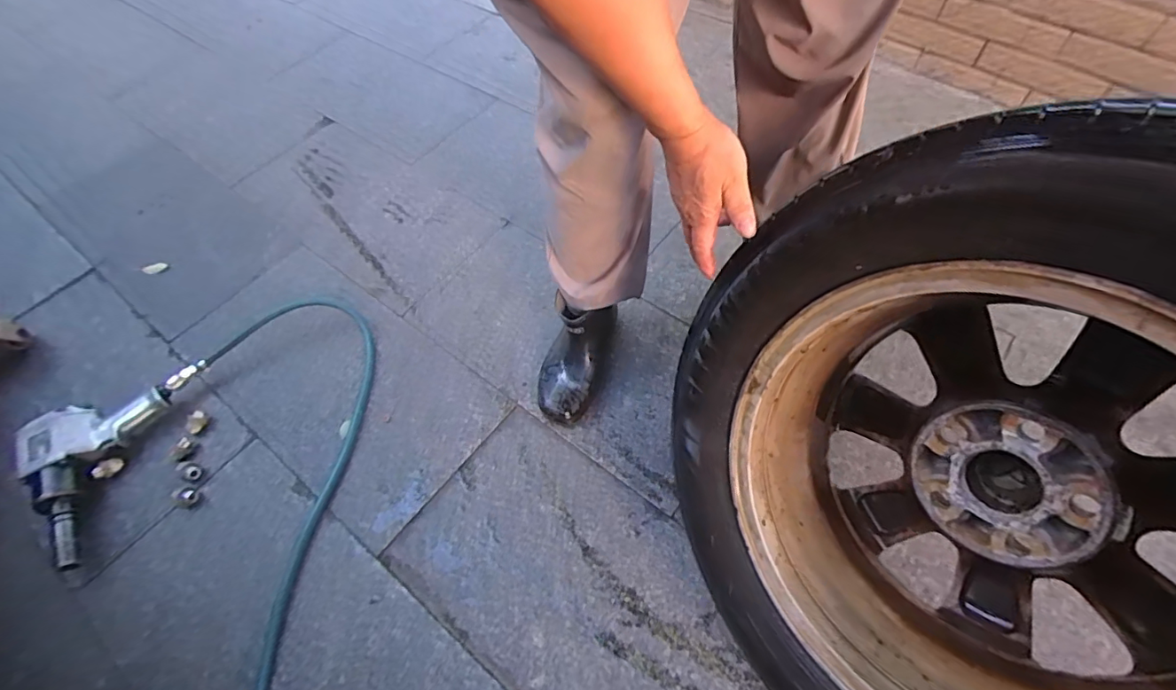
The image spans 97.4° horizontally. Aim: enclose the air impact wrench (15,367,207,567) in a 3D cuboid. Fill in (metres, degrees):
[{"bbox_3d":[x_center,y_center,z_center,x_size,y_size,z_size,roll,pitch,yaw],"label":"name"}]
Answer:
[{"bbox_3d":[-0.755,0.159,0.785,0.182,0.067,0.324,3,59,5],"label":"air impact wrench"}]

